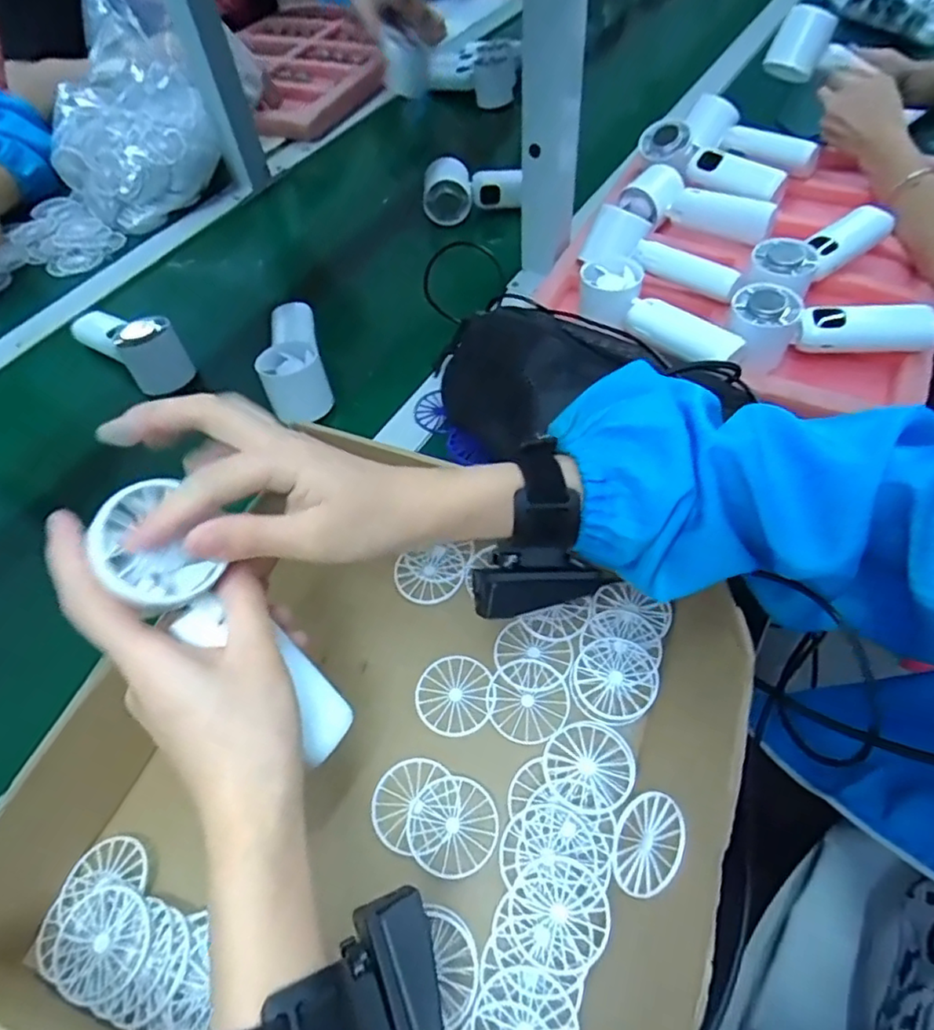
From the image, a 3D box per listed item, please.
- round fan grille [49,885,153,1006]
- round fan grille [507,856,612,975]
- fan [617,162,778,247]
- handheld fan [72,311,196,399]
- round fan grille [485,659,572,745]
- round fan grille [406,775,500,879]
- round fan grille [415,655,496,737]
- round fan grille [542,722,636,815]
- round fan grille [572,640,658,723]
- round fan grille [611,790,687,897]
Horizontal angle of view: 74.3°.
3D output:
[{"bbox_3d":[-0.193,0.224,0.322,0.053,0.004,0.049,-2,55,3],"label":"round fan grille"},{"bbox_3d":[0.048,0.206,0.320,0.050,0.008,0.049,-2,55,3],"label":"round fan grille"},{"bbox_3d":[0.233,-0.313,0.628,0.150,0.044,0.051,21,60,19],"label":"fan"},{"bbox_3d":[-0.336,-0.173,0.603,0.138,0.057,0.051,29,63,23],"label":"handheld fan"},{"bbox_3d":[0.038,0.115,0.385,0.050,0.004,0.049,-2,55,3],"label":"round fan grille"},{"bbox_3d":[-0.008,0.177,0.351,0.050,0.004,0.050,-2,55,3],"label":"round fan grille"},{"bbox_3d":[-0.007,0.115,0.395,0.048,0.005,0.049,-2,55,3],"label":"round fan grille"},{"bbox_3d":[0.071,0.147,0.360,0.050,0.005,0.049,-2,55,3],"label":"round fan grille"},{"bbox_3d":[0.093,0.102,0.385,0.050,0.006,0.049,-2,55,3],"label":"round fan grille"},{"bbox_3d":[0.094,0.171,0.321,0.004,0.046,0.050,35,70,-16],"label":"round fan grille"}]

